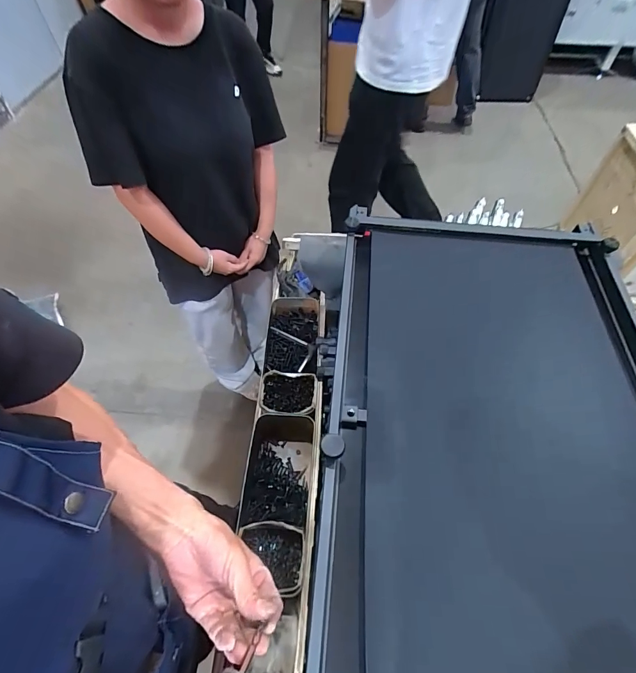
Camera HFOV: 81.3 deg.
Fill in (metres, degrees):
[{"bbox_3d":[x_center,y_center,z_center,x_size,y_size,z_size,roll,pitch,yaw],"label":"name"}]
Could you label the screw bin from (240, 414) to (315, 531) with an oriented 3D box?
[{"bbox_3d":[-0.079,0.271,0.755,0.125,0.070,0.204,4,56,2],"label":"screw bin"}]

